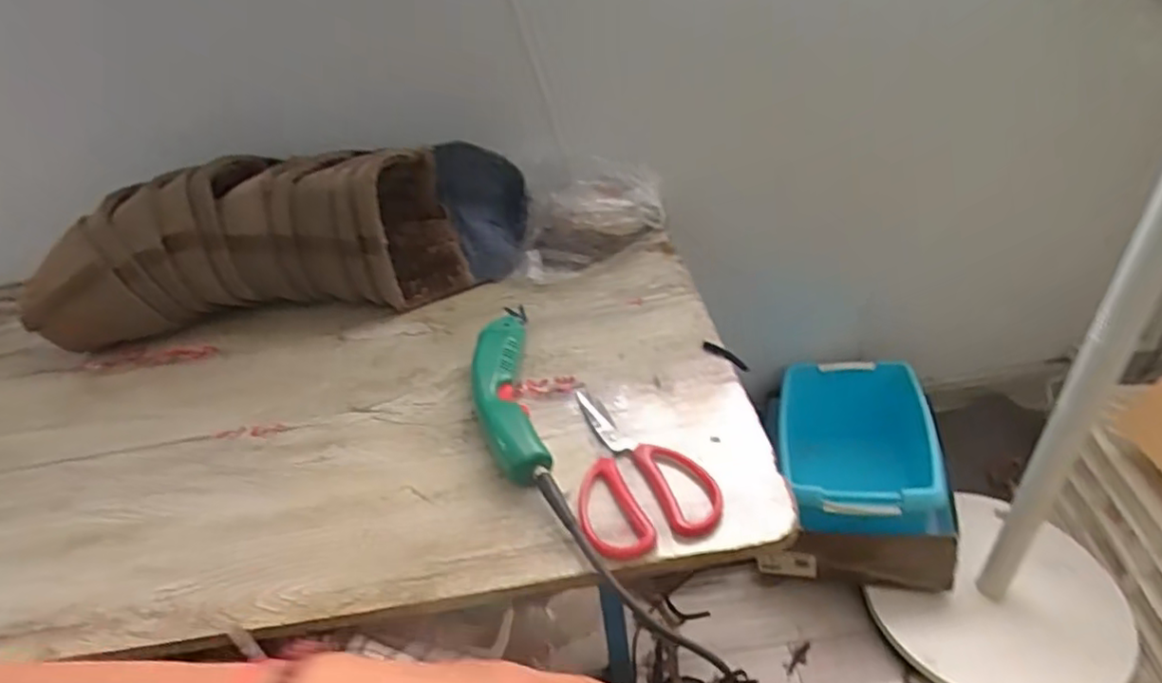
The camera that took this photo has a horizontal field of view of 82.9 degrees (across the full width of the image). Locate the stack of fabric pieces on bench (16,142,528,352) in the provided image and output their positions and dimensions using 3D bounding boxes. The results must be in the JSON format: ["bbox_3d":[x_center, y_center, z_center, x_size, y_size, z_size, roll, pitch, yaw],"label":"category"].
[{"bbox_3d":[-0.340,-0.121,0.782,0.538,0.158,0.127,-9,38,-3],"label":"stack of fabric pieces on bench"}]

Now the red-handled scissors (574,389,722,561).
[{"bbox_3d":[0.045,0.093,0.544,0.104,0.023,0.188,-9,38,-2],"label":"red-handled scissors"}]

